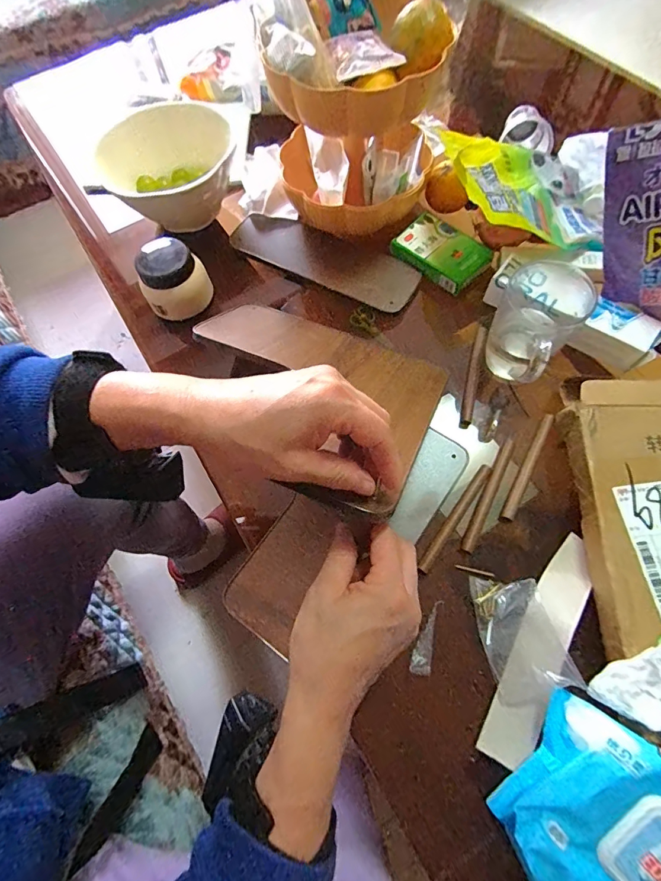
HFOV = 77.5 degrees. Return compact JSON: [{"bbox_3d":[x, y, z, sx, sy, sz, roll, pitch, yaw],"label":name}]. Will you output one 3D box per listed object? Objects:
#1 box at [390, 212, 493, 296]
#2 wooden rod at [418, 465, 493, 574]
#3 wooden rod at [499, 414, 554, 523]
[{"bbox_3d":[0.143,-0.244,0.534,0.113,0.019,0.075,41,75,18],"label":"box"},{"bbox_3d":[0.125,0.076,0.411,0.012,0.009,0.128,34,73,16],"label":"wooden rod"},{"bbox_3d":[0.205,0.027,0.429,0.012,0.013,0.127,27,71,13],"label":"wooden rod"}]

